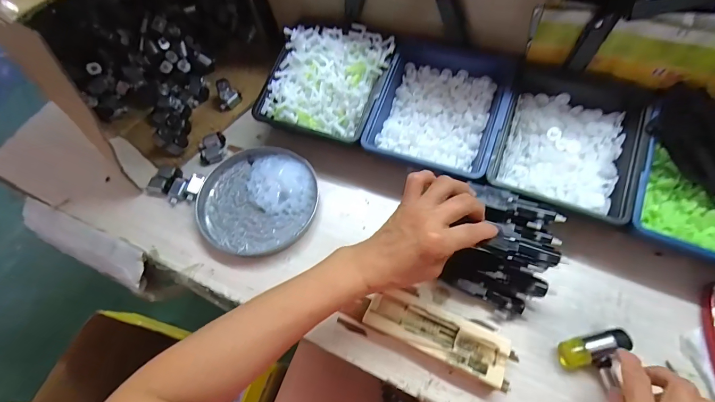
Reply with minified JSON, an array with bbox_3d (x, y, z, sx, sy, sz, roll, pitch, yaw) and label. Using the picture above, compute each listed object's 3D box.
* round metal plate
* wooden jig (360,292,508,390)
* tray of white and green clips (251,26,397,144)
[{"bbox_3d":[-0.122,-0.003,0.436,0.141,0.018,0.139,-1,64,2],"label":"round metal plate"},{"bbox_3d":[0.077,0.132,0.353,0.136,0.022,0.045,23,67,13],"label":"wooden jig"},{"bbox_3d":[-0.038,-0.156,0.450,0.141,0.046,0.151,19,66,12],"label":"tray of white and green clips"}]

